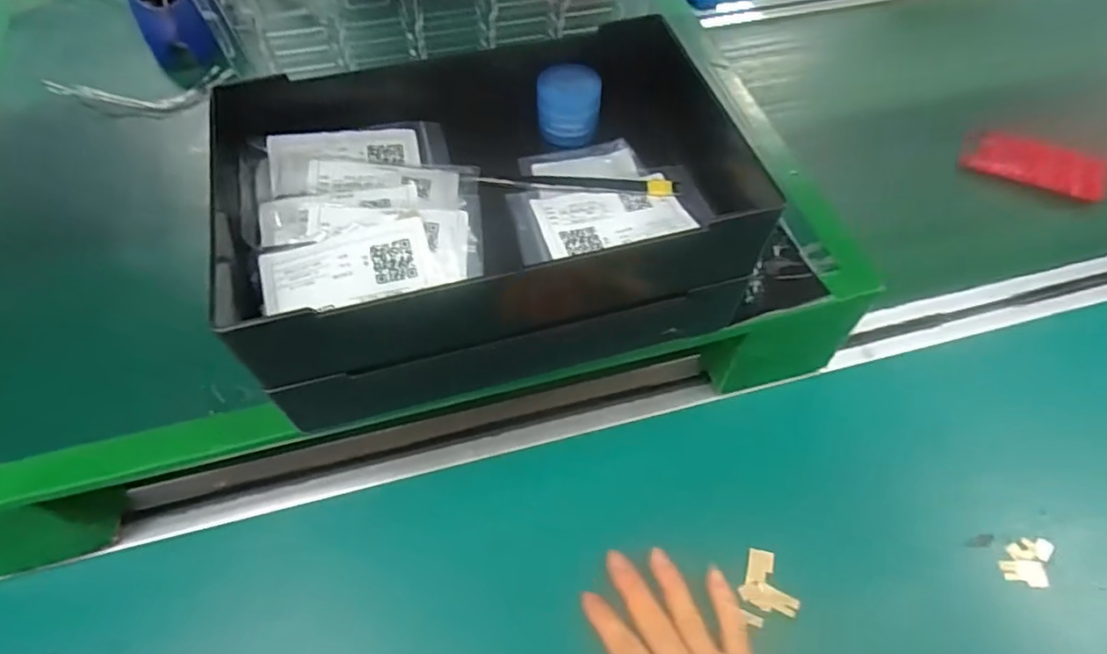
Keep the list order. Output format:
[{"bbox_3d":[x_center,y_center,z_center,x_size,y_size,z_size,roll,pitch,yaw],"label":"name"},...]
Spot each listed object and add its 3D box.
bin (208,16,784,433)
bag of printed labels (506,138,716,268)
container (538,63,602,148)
[{"bbox_3d":[-0.046,-0.080,0.371,0.264,0.097,0.232,-14,57,-10],"label":"bin"},{"bbox_3d":[0.027,-0.074,0.354,0.104,0.007,0.080,-13,57,-9],"label":"bag of printed labels"},{"bbox_3d":[0.009,-0.130,0.369,0.036,0.034,0.030,-2,56,-2],"label":"container"}]

